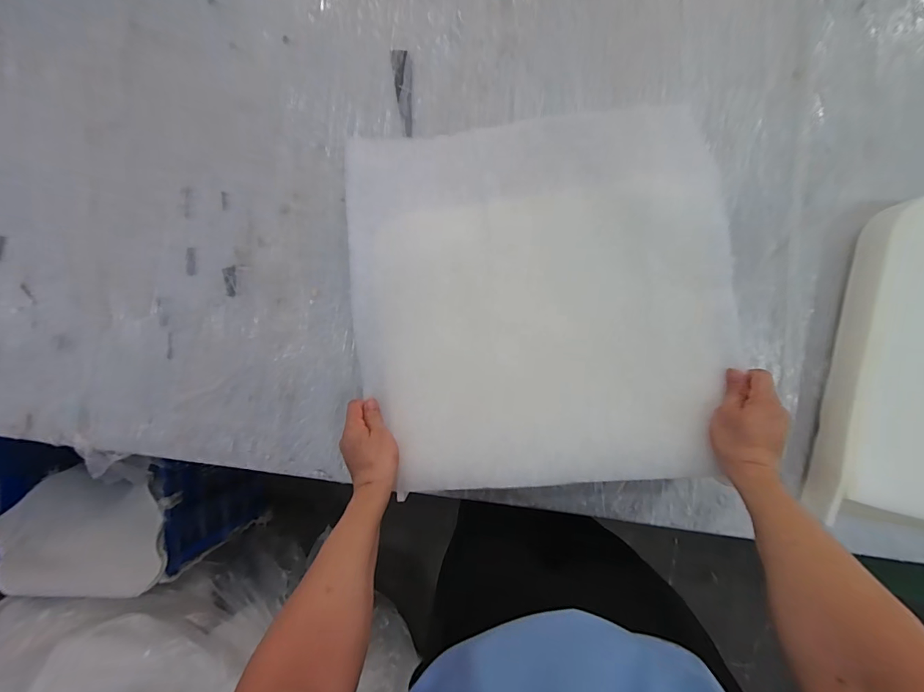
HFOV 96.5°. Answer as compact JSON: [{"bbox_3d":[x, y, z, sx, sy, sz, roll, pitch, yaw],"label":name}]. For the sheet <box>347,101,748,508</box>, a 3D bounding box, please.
[{"bbox_3d":[0.097,-0.067,0.578,0.486,0.072,0.508,-7,92,7],"label":"sheet"}]

